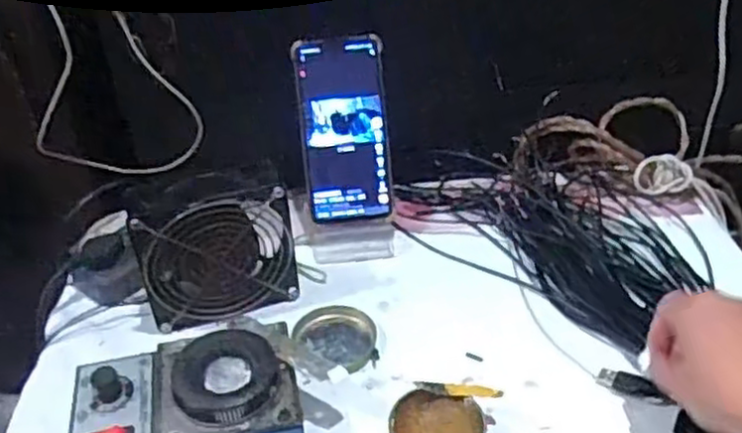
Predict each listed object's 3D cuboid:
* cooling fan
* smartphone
[{"bbox_3d":[-0.124,0.029,0.591,0.117,0.110,0.040,-16,36,-15],"label":"cooling fan"},{"bbox_3d":[-0.023,-0.076,0.663,0.077,0.166,0.006,-5,6,0],"label":"smartphone"}]

